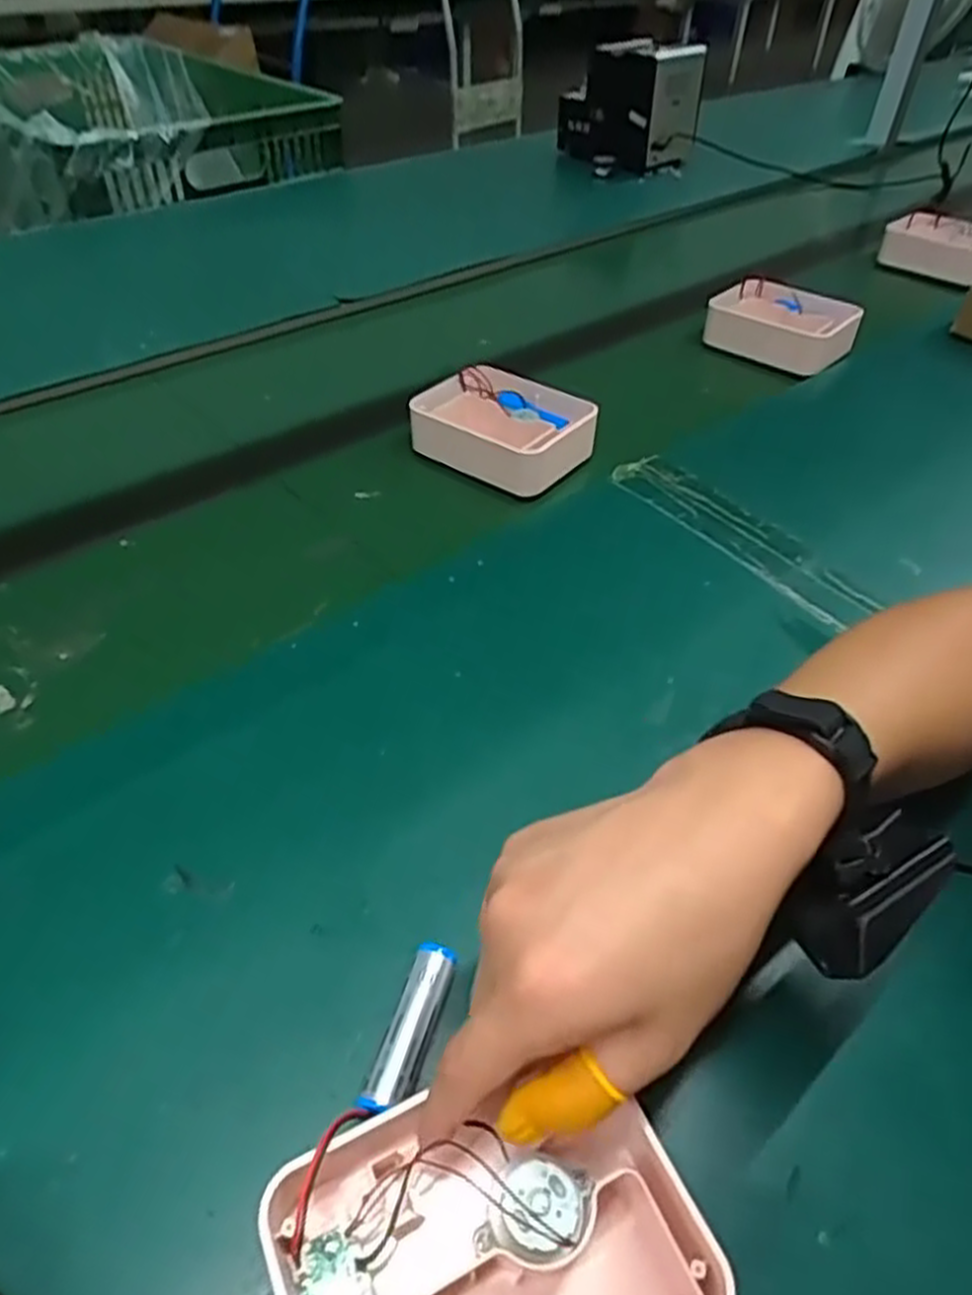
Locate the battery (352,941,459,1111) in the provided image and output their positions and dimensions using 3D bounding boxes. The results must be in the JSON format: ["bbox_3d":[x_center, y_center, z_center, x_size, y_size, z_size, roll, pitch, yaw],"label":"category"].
[{"bbox_3d":[-0.030,0.153,0.315,0.017,0.021,0.066,17,46,9],"label":"battery"}]

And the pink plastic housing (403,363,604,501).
[{"bbox_3d":[0.014,-0.182,0.640,0.132,0.039,0.095,31,52,21],"label":"pink plastic housing"}]

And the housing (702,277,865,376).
[{"bbox_3d":[0.307,-0.338,0.811,0.143,0.050,0.091,32,50,23],"label":"housing"}]

